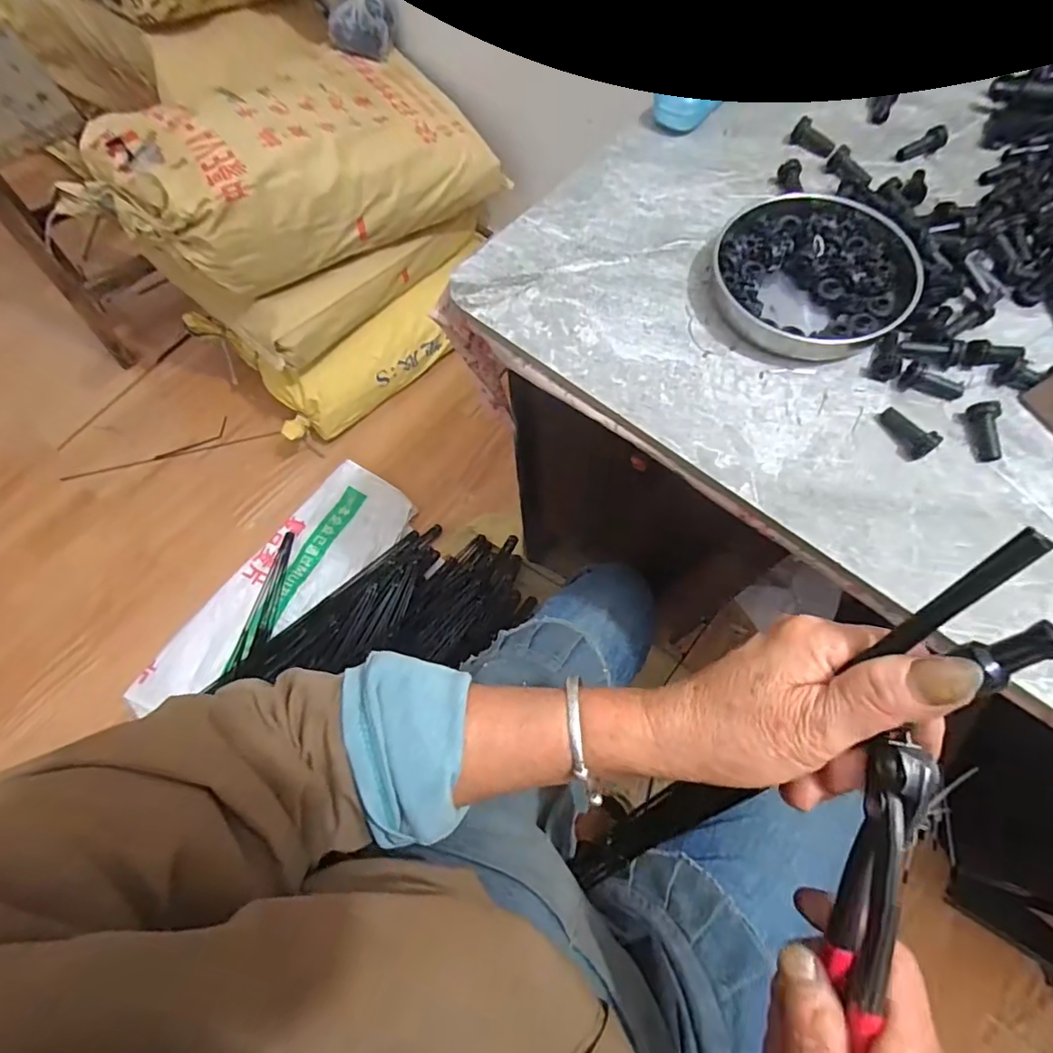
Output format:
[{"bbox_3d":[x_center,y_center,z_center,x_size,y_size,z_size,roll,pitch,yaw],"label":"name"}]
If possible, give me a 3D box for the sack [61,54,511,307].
[{"bbox_3d":[-0.398,-0.637,0.987,0.661,0.232,0.306,-34,70,-28],"label":"sack"}]

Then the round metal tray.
[{"bbox_3d":[0.209,-0.189,0.402,0.135,0.026,0.139,-1,67,1],"label":"round metal tray"}]

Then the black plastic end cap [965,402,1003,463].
[{"bbox_3d":[0.298,-0.061,0.353,0.012,0.012,0.039,-1,83,1],"label":"black plastic end cap"}]

